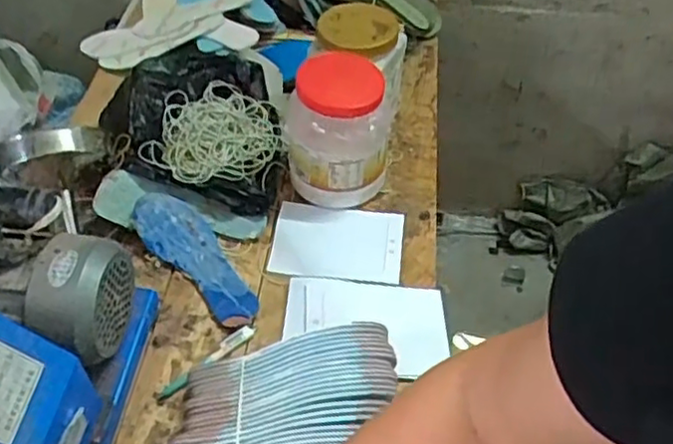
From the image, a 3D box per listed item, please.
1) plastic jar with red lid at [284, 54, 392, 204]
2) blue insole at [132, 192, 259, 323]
[{"bbox_3d":[0.001,-0.121,0.938,0.134,0.185,0.122,1,49,-1],"label":"plastic jar with red lid"},{"bbox_3d":[-0.182,0.041,0.895,0.226,0.044,0.081,37,58,27],"label":"blue insole"}]

